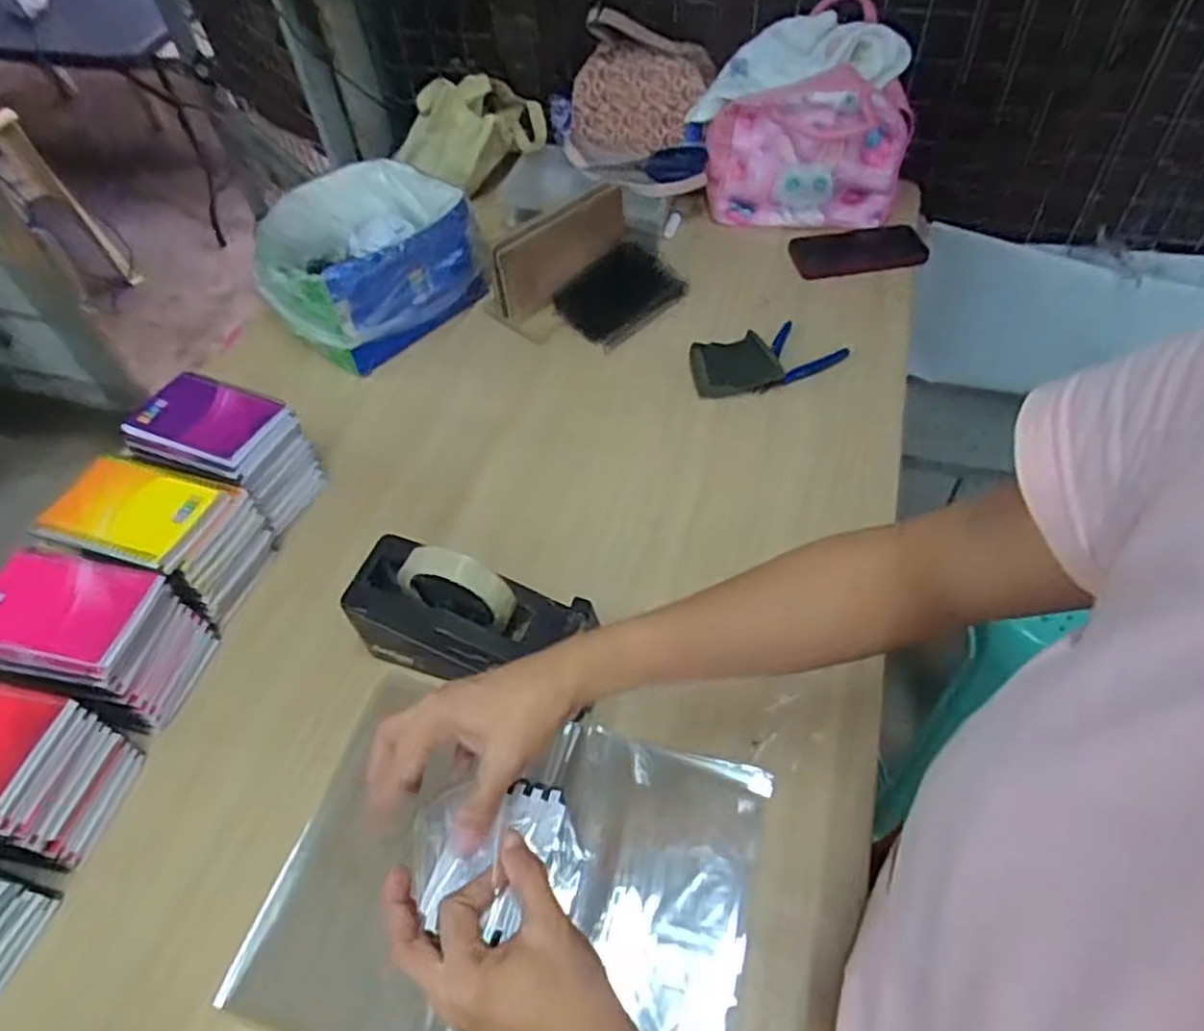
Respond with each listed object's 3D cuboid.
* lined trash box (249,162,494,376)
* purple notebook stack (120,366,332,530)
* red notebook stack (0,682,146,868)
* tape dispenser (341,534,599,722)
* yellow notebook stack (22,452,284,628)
[{"bbox_3d":[-0.290,-0.307,0.925,0.243,0.144,0.233,-32,57,-20],"label":"lined trash box"},{"bbox_3d":[-0.370,-0.058,0.747,0.142,0.102,0.102,17,55,16],"label":"purple notebook stack"},{"bbox_3d":[-0.441,0.187,0.556,0.132,0.109,0.093,8,53,10],"label":"red notebook stack"},{"bbox_3d":[-0.106,0.083,0.612,0.195,0.112,0.078,15,54,15],"label":"tape dispenser"},{"bbox_3d":[-0.392,0.019,0.684,0.127,0.119,0.104,13,54,13],"label":"yellow notebook stack"}]

